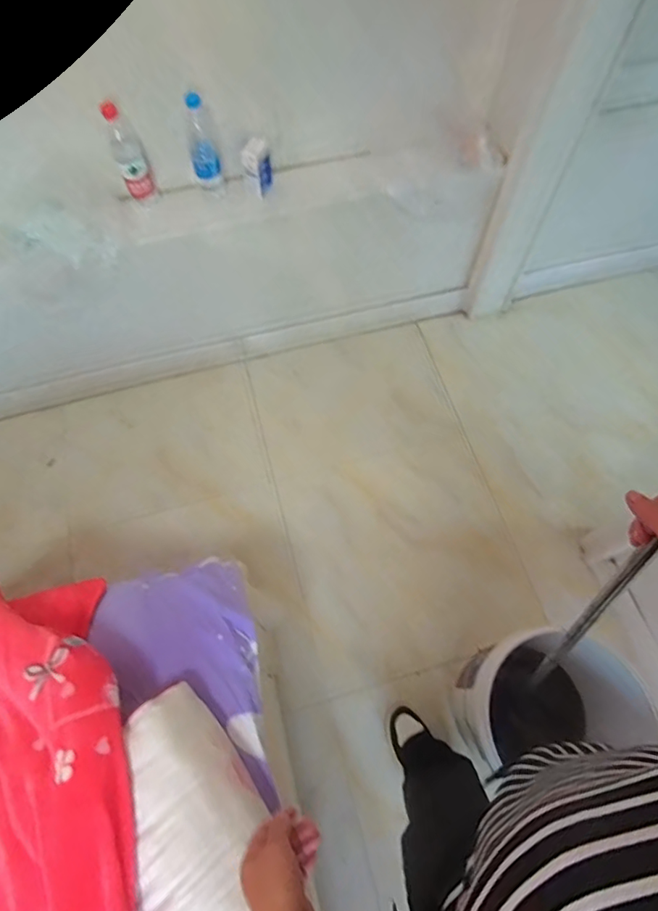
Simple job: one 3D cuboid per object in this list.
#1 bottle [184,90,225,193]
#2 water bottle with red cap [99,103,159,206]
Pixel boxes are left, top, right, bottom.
[{"bbox_3d":[-0.284,-0.691,1.076,0.066,0.211,0.060,-16,67,-6],"label":"bottle"},{"bbox_3d":[-0.445,-0.667,1.068,0.068,0.204,0.061,-23,68,-9],"label":"water bottle with red cap"}]

